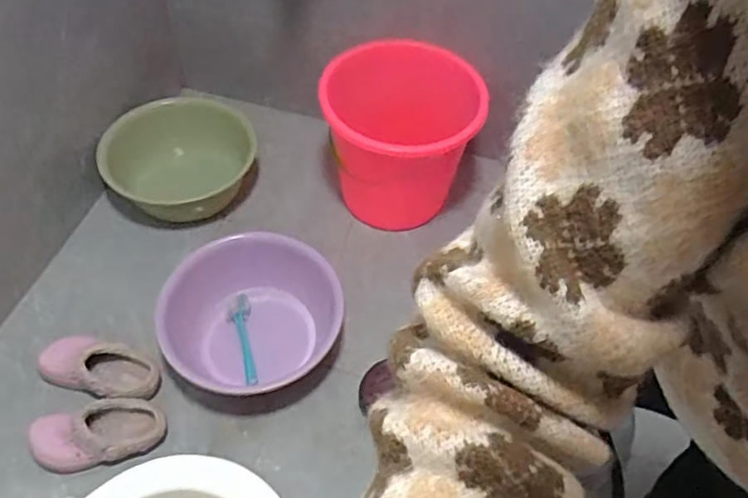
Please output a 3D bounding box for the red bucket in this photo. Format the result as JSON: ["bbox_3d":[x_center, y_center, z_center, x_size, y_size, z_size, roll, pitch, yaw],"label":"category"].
[{"bbox_3d":[0.054,-0.233,1.418,0.304,0.335,0.335,-23,58,-18],"label":"red bucket"}]

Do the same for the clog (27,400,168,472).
[{"bbox_3d":[-0.496,0.329,1.100,0.227,0.066,0.105,-11,55,-10],"label":"clog"}]

